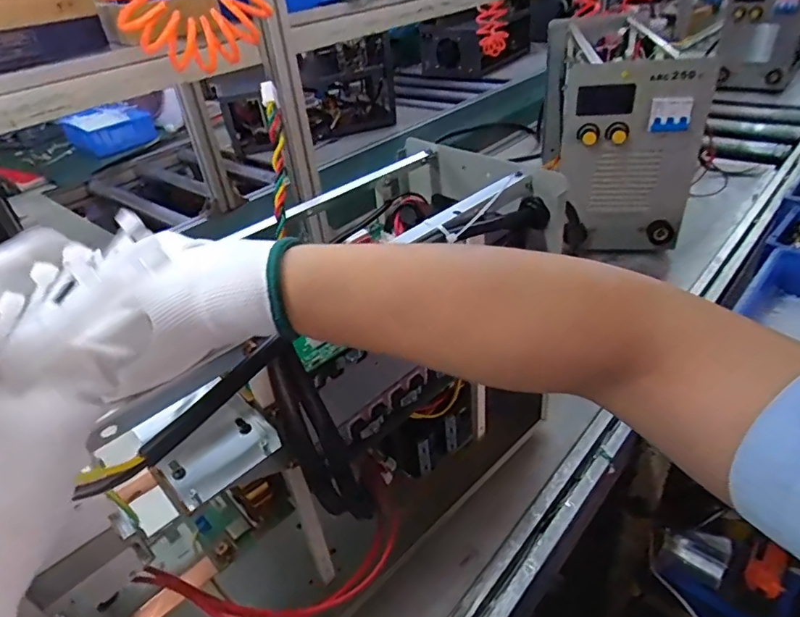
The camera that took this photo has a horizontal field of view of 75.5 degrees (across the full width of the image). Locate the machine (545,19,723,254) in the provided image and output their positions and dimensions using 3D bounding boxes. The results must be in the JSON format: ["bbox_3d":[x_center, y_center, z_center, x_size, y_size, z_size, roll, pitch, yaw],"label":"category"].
[{"bbox_3d":[0.389,-0.342,0.945,0.207,0.273,0.456,2,36,11],"label":"machine"}]

